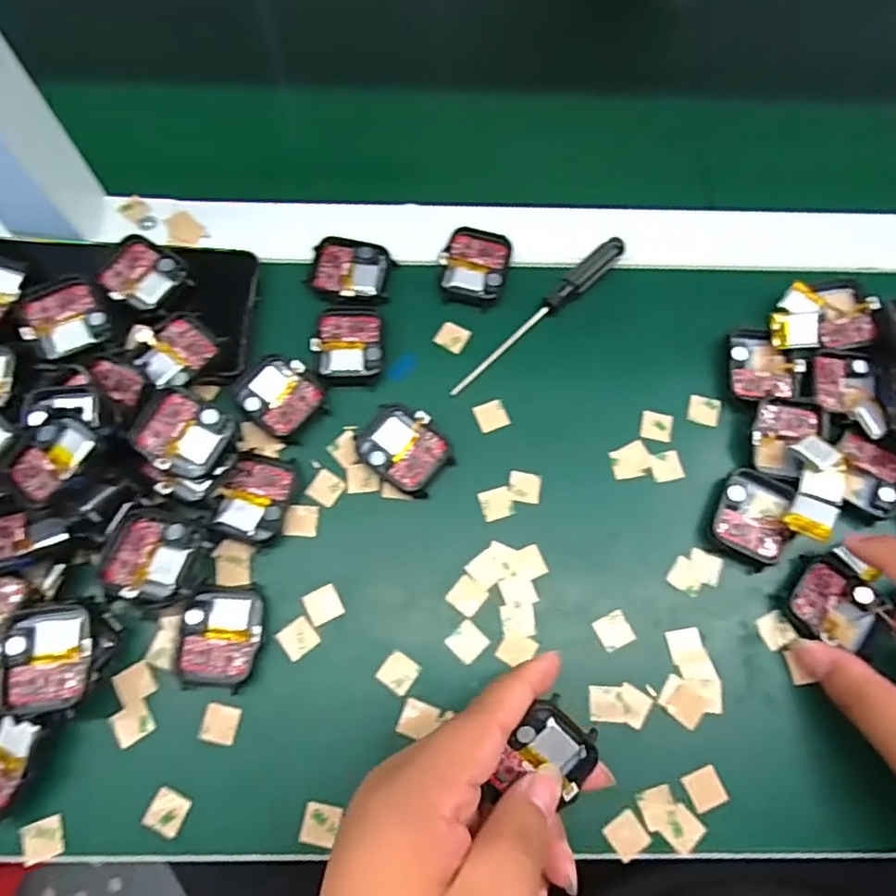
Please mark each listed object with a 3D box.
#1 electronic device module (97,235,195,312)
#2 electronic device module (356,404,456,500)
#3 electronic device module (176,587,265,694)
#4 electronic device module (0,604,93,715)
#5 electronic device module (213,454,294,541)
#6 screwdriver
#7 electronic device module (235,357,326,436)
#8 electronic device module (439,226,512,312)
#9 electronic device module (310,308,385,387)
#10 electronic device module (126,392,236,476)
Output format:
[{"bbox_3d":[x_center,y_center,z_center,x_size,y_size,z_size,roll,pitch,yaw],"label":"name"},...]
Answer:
[{"bbox_3d":[-0.162,-0.092,0.339,0.045,0.007,0.036,28,68,4],"label":"electronic device module"},{"bbox_3d":[-0.022,0.000,0.328,0.046,0.010,0.037,38,74,11],"label":"electronic device module"},{"bbox_3d":[-0.104,0.087,0.296,0.037,0.011,0.044,0,70,-1],"label":"electronic device module"},{"bbox_3d":[-0.170,0.089,0.271,0.038,0.007,0.043,-7,67,-5],"label":"electronic device module"},{"bbox_3d":[-0.095,0.025,0.317,0.033,0.010,0.040,9,70,2],"label":"electronic device module"},{"bbox_3d":[0.052,-0.073,0.353,0.014,0.013,0.130,43,75,13],"label":"screwdriver"},{"bbox_3d":[-0.087,-0.028,0.334,0.039,0.007,0.035,41,74,12],"label":"electronic device module"},{"bbox_3d":[0.016,-0.103,0.363,0.038,0.009,0.046,12,71,3],"label":"electronic device module"},{"bbox_3d":[-0.054,-0.056,0.344,0.036,0.006,0.046,-5,71,-3],"label":"electronic device module"},{"bbox_3d":[-0.128,-0.006,0.308,0.044,0.010,0.036,24,72,7],"label":"electronic device module"}]

